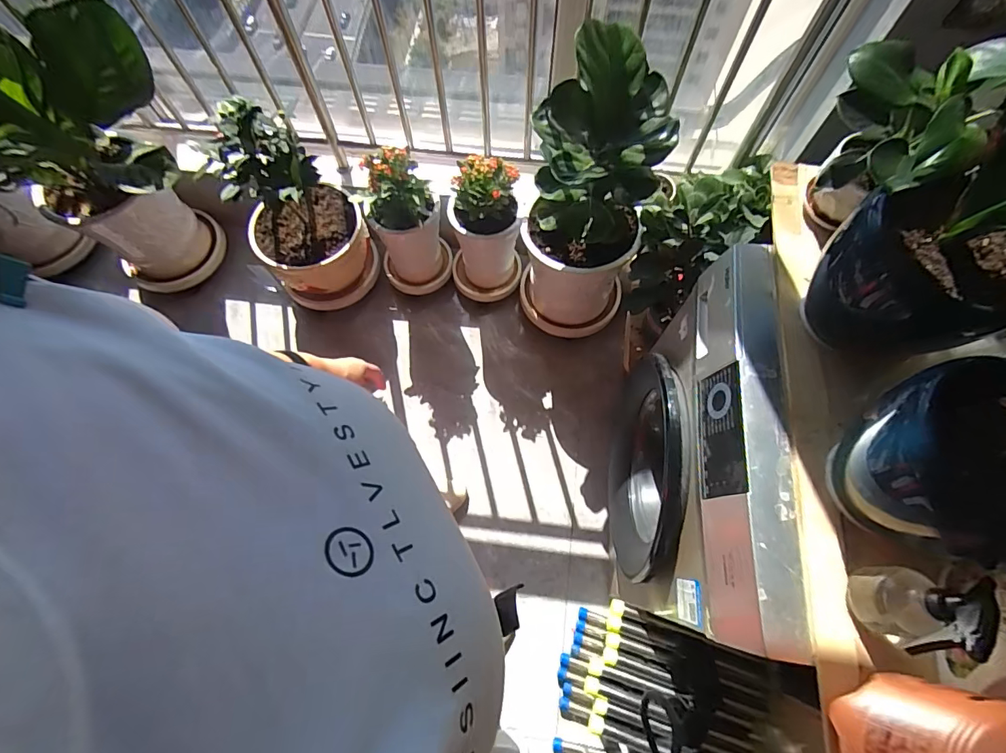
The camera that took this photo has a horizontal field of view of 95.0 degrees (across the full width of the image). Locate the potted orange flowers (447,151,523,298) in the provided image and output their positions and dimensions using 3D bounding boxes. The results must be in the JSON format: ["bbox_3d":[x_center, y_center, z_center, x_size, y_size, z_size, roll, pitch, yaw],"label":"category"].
[{"bbox_3d":[-0.060,-0.483,1.480,0.231,0.476,0.244,-7,67,-2],"label":"potted orange flowers"}]

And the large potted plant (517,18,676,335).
[{"bbox_3d":[0.231,-0.447,1.294,0.337,0.772,0.343,9,68,4],"label":"large potted plant"}]

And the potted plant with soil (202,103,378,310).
[{"bbox_3d":[-0.629,-0.502,1.438,0.336,0.653,0.282,-34,71,-13],"label":"potted plant with soil"}]

